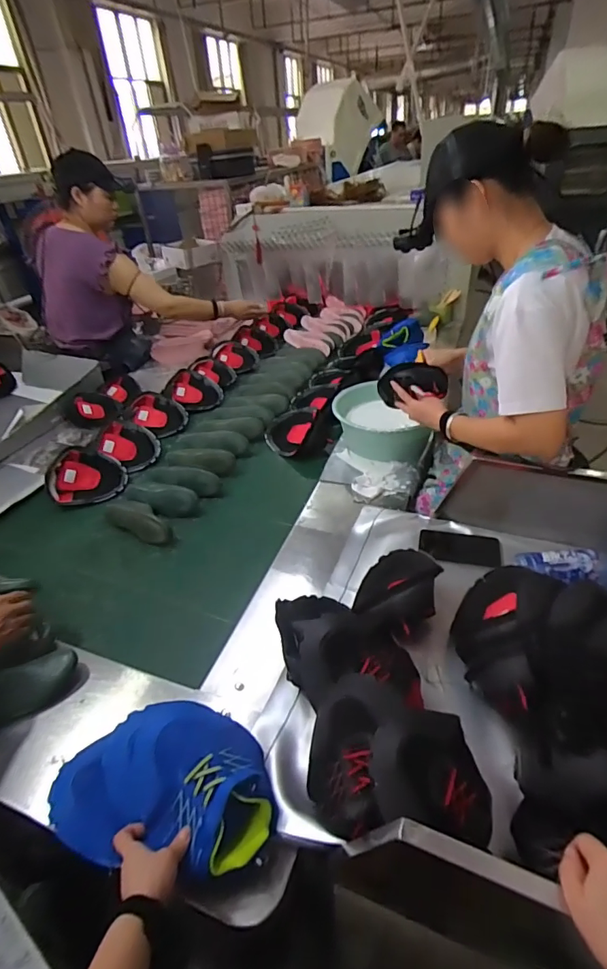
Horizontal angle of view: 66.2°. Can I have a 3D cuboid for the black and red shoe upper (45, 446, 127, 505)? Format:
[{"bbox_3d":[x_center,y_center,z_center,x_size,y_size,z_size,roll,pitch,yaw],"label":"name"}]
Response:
[{"bbox_3d":[-0.613,-0.024,1.302,0.200,0.129,0.113,-15,39,-13],"label":"black and red shoe upper"}]

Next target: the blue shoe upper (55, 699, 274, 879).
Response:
[{"bbox_3d":[-0.181,0.403,0.628,0.280,0.078,0.178,1,38,8],"label":"blue shoe upper"}]

